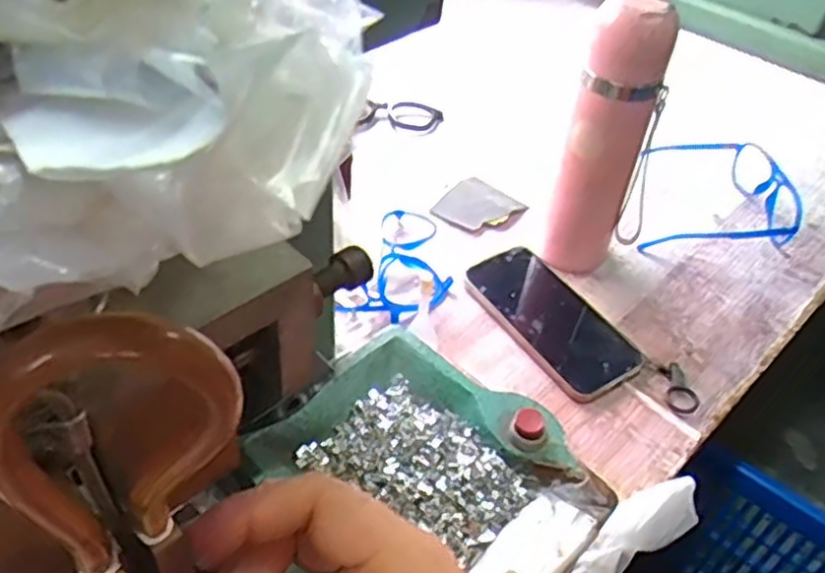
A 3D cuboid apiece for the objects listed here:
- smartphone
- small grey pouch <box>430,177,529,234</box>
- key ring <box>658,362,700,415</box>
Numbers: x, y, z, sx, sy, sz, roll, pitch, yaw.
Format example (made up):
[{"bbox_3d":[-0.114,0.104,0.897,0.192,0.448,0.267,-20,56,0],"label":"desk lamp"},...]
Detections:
[{"bbox_3d":[0.120,0.026,0.603,0.084,0.013,0.158,-24,51,-25],"label":"smartphone"},{"bbox_3d":[0.069,-0.081,0.716,0.068,0.016,0.083,31,51,25],"label":"small grey pouch"},{"bbox_3d":[0.214,0.082,0.566,0.026,0.006,0.047,3,45,-1],"label":"key ring"}]

